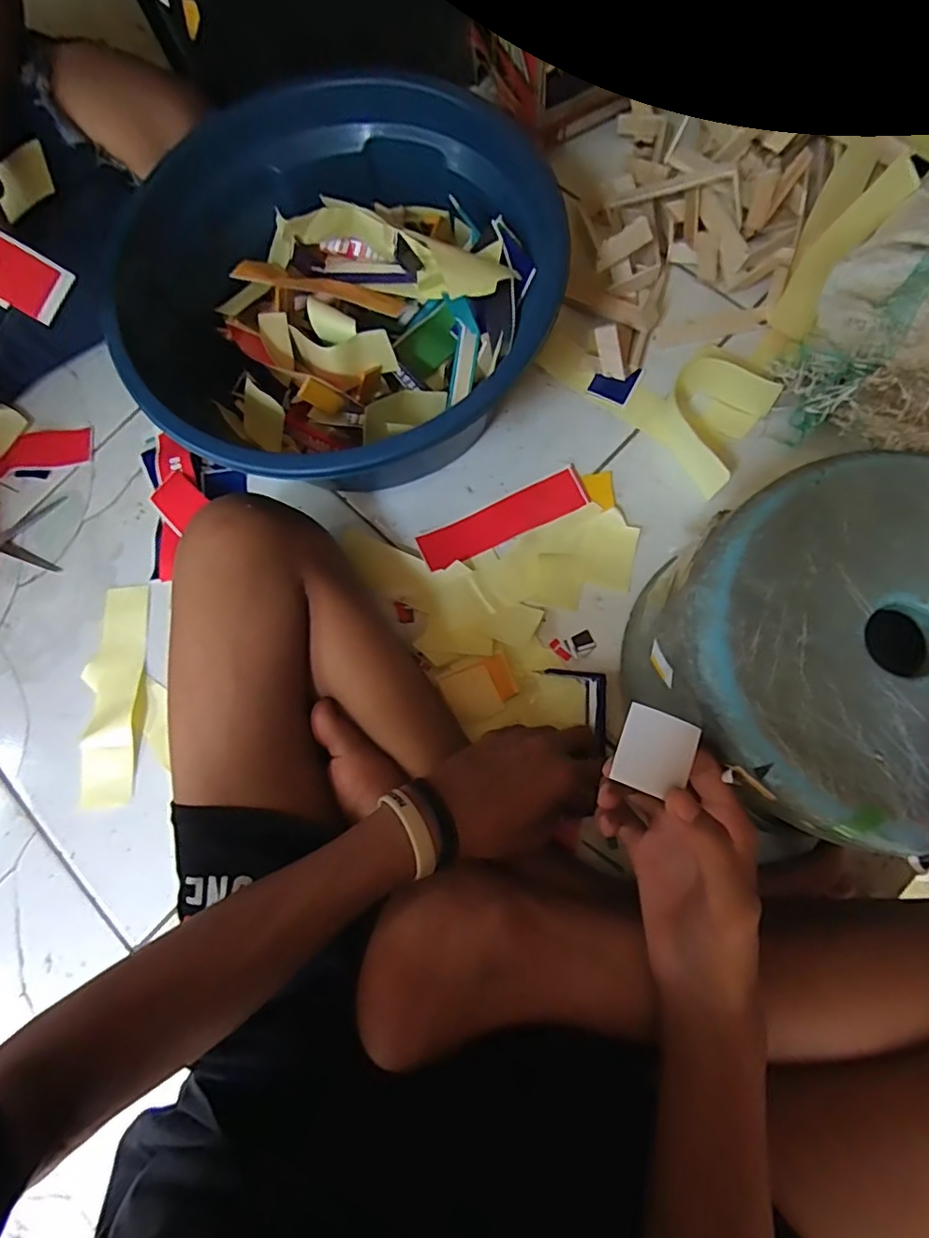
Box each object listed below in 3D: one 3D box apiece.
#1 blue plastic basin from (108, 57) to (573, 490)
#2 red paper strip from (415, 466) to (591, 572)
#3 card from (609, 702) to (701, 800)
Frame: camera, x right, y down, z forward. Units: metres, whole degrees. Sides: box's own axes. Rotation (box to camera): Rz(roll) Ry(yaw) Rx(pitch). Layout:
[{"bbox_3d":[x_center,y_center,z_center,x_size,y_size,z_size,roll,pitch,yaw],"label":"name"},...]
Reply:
[{"bbox_3d":[-0.112,-0.256,0.504,0.343,0.168,0.324,-1,77,6],"label":"blue plastic basin"},{"bbox_3d":[0.035,-0.091,0.517,0.156,0.006,0.041,-25,72,-1],"label":"red paper strip"},{"bbox_3d":[0.102,0.071,0.302,0.039,0.004,0.042,23,75,-1],"label":"card"}]

